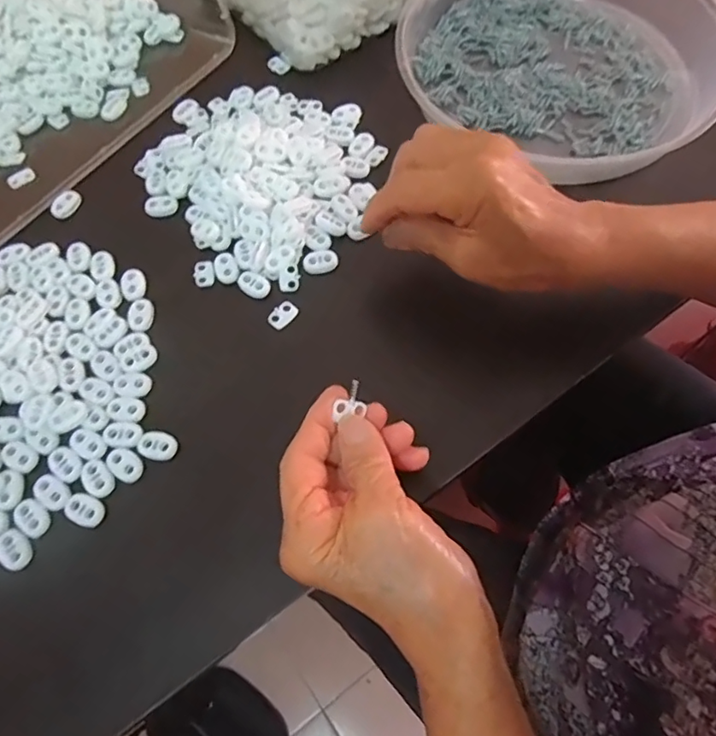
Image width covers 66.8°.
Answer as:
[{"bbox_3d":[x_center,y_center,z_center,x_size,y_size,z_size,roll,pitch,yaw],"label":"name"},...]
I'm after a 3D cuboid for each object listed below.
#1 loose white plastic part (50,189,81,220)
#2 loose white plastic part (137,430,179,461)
[{"bbox_3d":[-0.210,-0.118,0.389,0.018,0.004,0.024,27,71,13],"label":"loose white plastic part"},{"bbox_3d":[-0.116,0.044,0.312,0.022,0.004,0.017,15,68,9],"label":"loose white plastic part"}]

